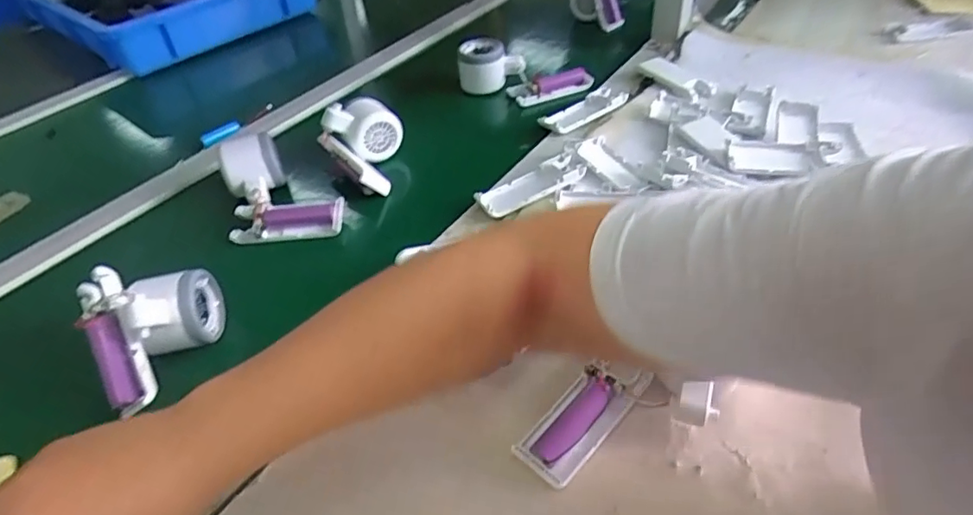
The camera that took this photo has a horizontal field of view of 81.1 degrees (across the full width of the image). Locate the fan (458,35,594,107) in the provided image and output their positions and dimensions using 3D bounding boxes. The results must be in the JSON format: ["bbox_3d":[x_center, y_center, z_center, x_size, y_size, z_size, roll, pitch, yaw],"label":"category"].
[{"bbox_3d":[0.046,-0.228,0.730,0.173,0.065,0.063,14,44,2],"label":"fan"}]

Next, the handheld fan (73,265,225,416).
[{"bbox_3d":[-0.240,0.051,0.420,0.089,0.079,0.090,-2,42,2],"label":"handheld fan"}]

